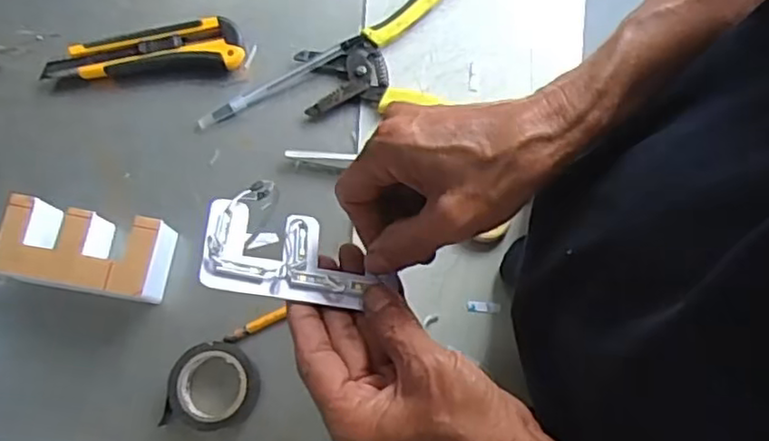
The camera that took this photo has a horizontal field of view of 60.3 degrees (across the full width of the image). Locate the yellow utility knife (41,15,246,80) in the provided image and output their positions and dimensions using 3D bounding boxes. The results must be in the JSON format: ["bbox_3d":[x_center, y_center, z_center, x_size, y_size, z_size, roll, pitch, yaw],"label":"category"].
[{"bbox_3d":[-0.192,-0.138,0.533,0.152,0.019,0.041,-4,75,-2],"label":"yellow utility knife"}]

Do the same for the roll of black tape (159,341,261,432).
[{"bbox_3d":[-0.121,0.119,0.468,0.058,0.019,0.064,20,76,4],"label":"roll of black tape"}]

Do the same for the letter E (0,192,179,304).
[{"bbox_3d":[-0.214,0.023,0.481,0.113,0.042,0.058,9,75,1],"label":"letter E"}]

